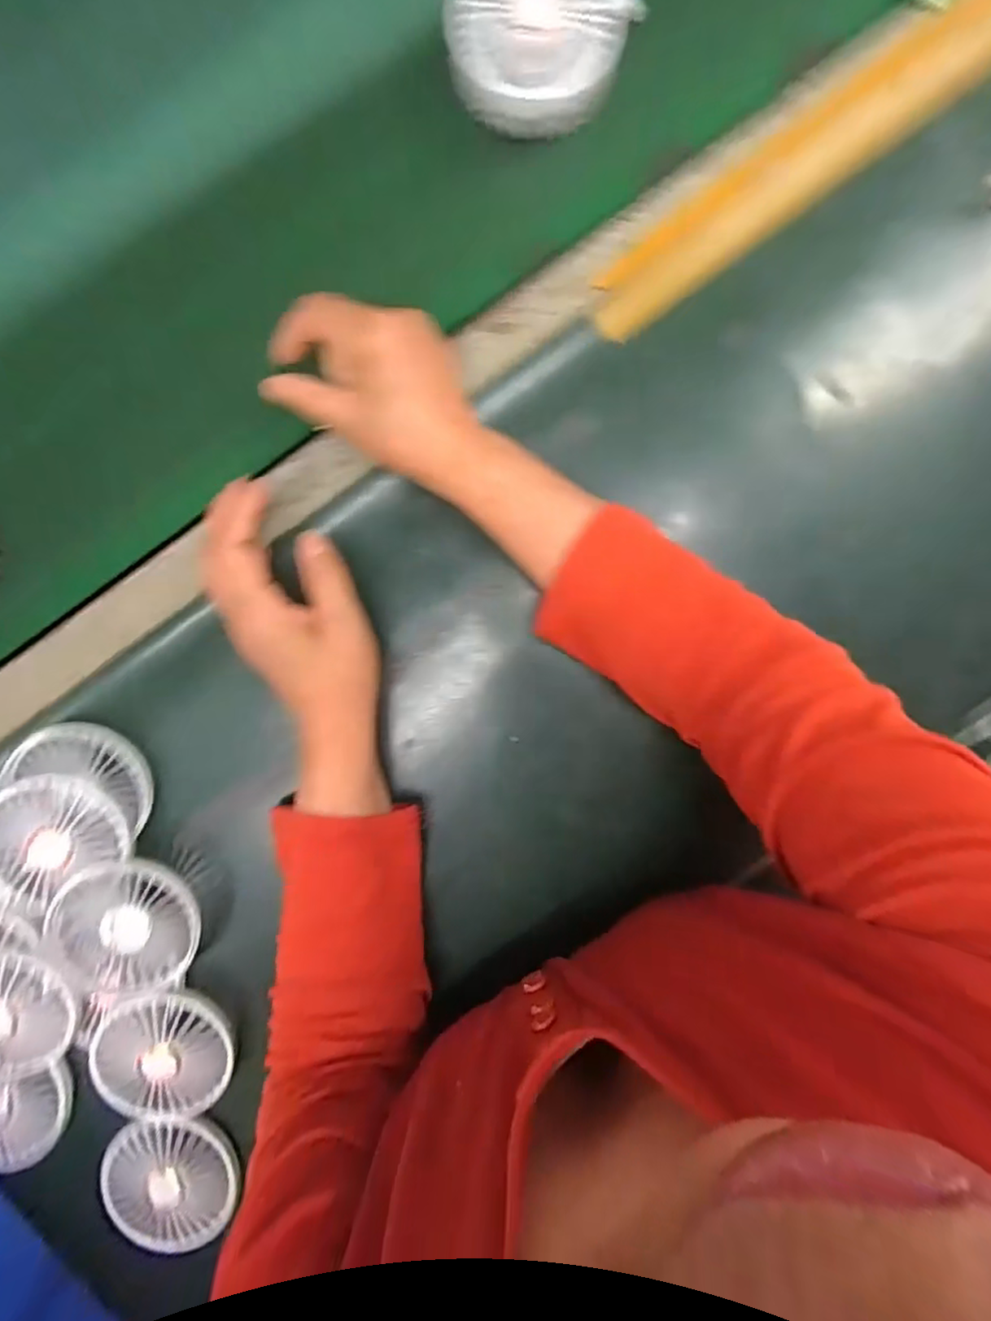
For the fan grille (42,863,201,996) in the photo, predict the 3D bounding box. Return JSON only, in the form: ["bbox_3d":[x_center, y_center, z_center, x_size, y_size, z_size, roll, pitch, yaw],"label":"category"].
[{"bbox_3d":[-0.243,0.176,0.401,0.096,0.013,0.087,-20,90,1],"label":"fan grille"}]

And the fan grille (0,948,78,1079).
[{"bbox_3d":[-0.326,0.233,0.400,0.097,0.021,0.089,0,90,1],"label":"fan grille"}]

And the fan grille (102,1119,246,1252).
[{"bbox_3d":[-0.219,0.356,0.421,0.083,0.022,0.094,-42,89,1],"label":"fan grille"}]

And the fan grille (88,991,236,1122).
[{"bbox_3d":[-0.221,0.265,0.411,0.086,0.018,0.088,0,90,1],"label":"fan grille"}]

